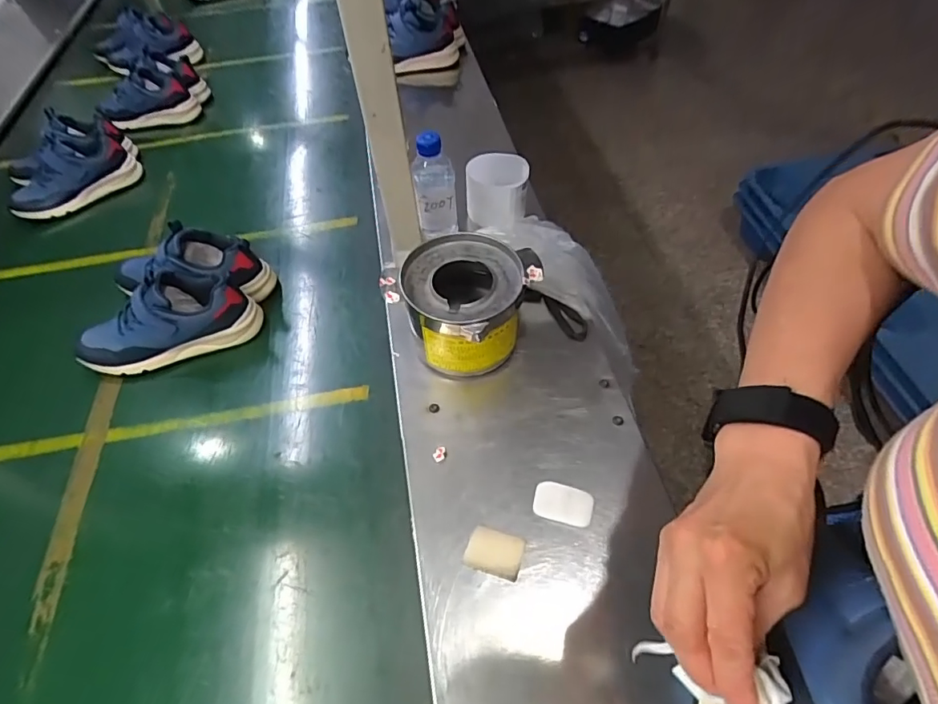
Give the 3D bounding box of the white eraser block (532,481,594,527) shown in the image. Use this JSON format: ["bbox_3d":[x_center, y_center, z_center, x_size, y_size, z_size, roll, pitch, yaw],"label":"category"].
[{"bbox_3d":[0.098,0.157,0.515,0.060,0.009,0.037,10,53,10],"label":"white eraser block"}]

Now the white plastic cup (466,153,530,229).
[{"bbox_3d":[0.043,-0.248,0.752,0.089,0.070,0.090,-1,52,1],"label":"white plastic cup"}]

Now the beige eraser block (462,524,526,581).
[{"bbox_3d":[0.026,0.197,0.487,0.054,0.014,0.042,14,54,12],"label":"beige eraser block"}]

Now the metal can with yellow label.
[{"bbox_3d":[-0.005,-0.051,0.610,0.136,0.118,0.148,-1,52,1],"label":"metal can with yellow label"}]

